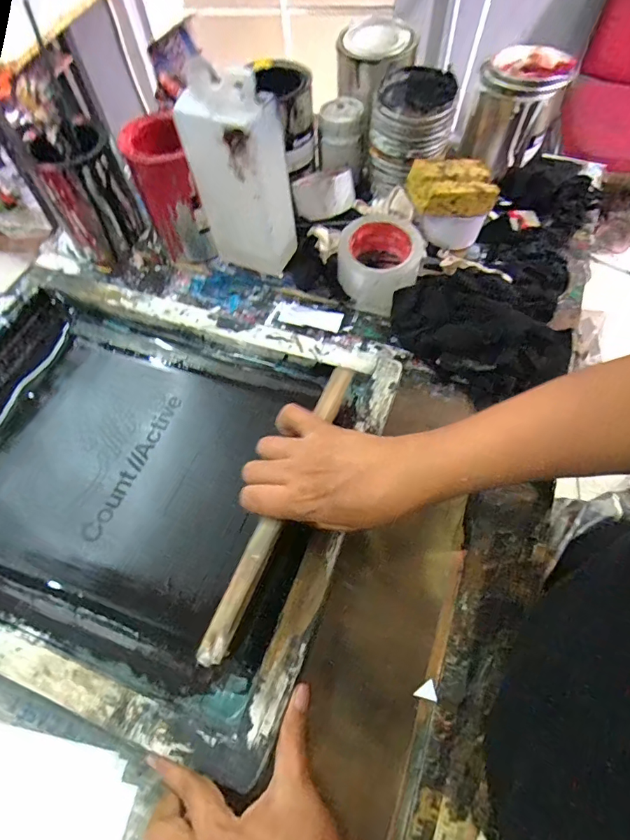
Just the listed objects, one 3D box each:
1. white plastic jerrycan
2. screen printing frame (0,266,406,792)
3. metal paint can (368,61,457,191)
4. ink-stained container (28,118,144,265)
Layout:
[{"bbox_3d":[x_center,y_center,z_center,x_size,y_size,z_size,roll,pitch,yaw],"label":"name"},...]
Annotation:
[{"bbox_3d":[-0.082,-0.273,0.532,0.101,0.237,0.065,23,64,16],"label":"white plastic jerrycan"},{"bbox_3d":[-0.202,0.042,0.479,0.487,0.045,0.411,16,62,12],"label":"screen printing frame"},{"bbox_3d":[0.128,-0.388,0.603,0.101,0.112,0.098,-1,60,2],"label":"metal paint can"},{"bbox_3d":[-0.304,-0.305,0.615,0.097,0.148,0.094,-25,62,-11],"label":"ink-stained container"}]

